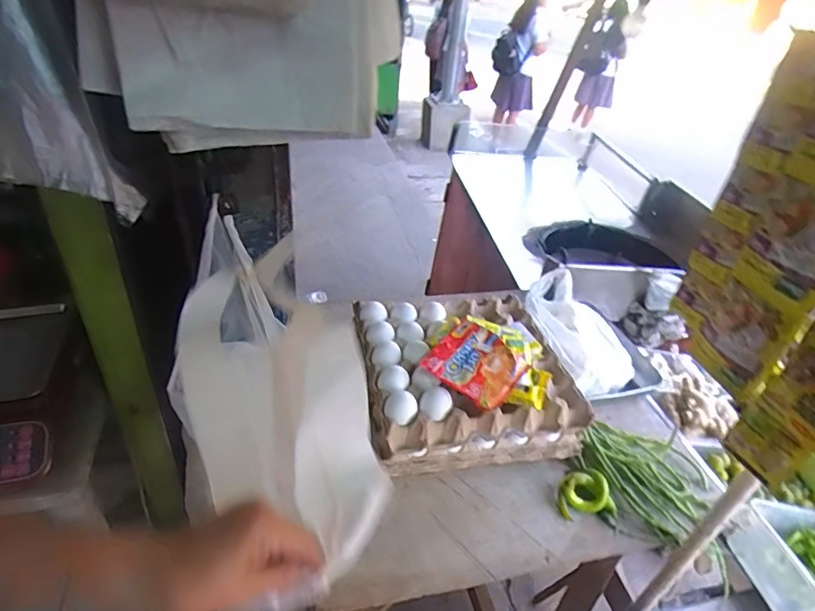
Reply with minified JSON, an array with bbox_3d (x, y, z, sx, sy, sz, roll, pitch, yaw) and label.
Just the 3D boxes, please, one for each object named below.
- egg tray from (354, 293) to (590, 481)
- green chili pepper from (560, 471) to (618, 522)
[{"bbox_3d":[0.084,0.088,0.768,0.296,0.116,0.277,-4,38,-13],"label":"egg tray"},{"bbox_3d":[0.245,0.257,0.697,0.077,0.032,0.067,0,37,-9],"label":"green chili pepper"}]

